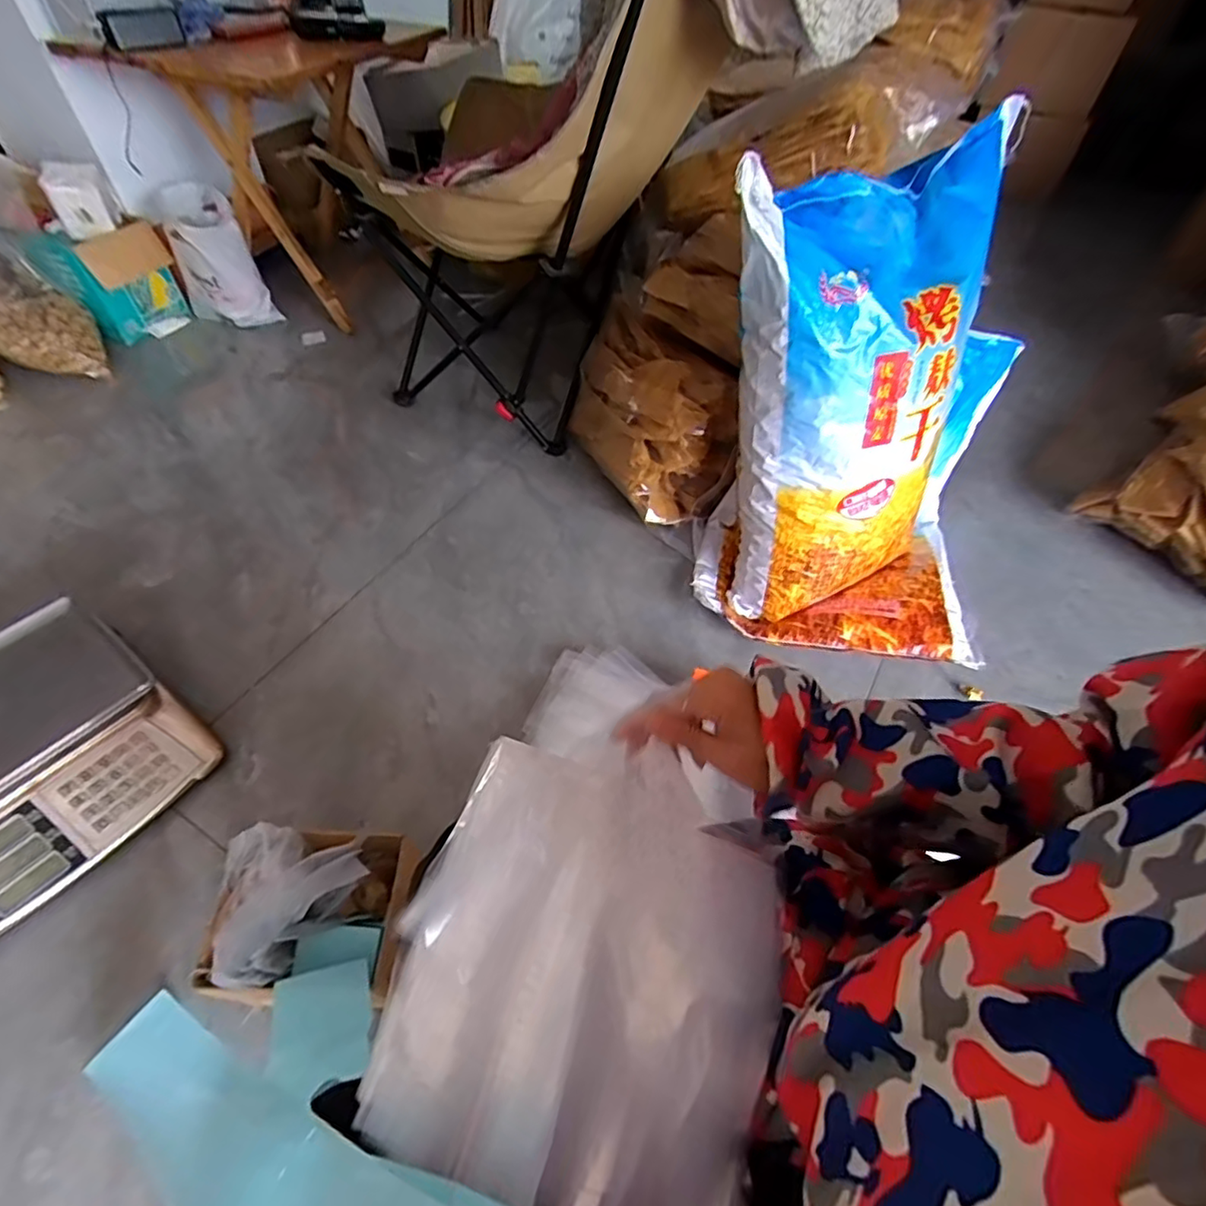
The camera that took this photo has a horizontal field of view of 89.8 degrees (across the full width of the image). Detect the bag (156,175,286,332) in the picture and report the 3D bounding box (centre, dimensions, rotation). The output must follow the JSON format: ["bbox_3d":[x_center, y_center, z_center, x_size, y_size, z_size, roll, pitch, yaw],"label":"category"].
[{"bbox_3d":[-0.889,-0.778,1.393,0.155,0.270,0.163,-32,60,-24],"label":"bag"}]

